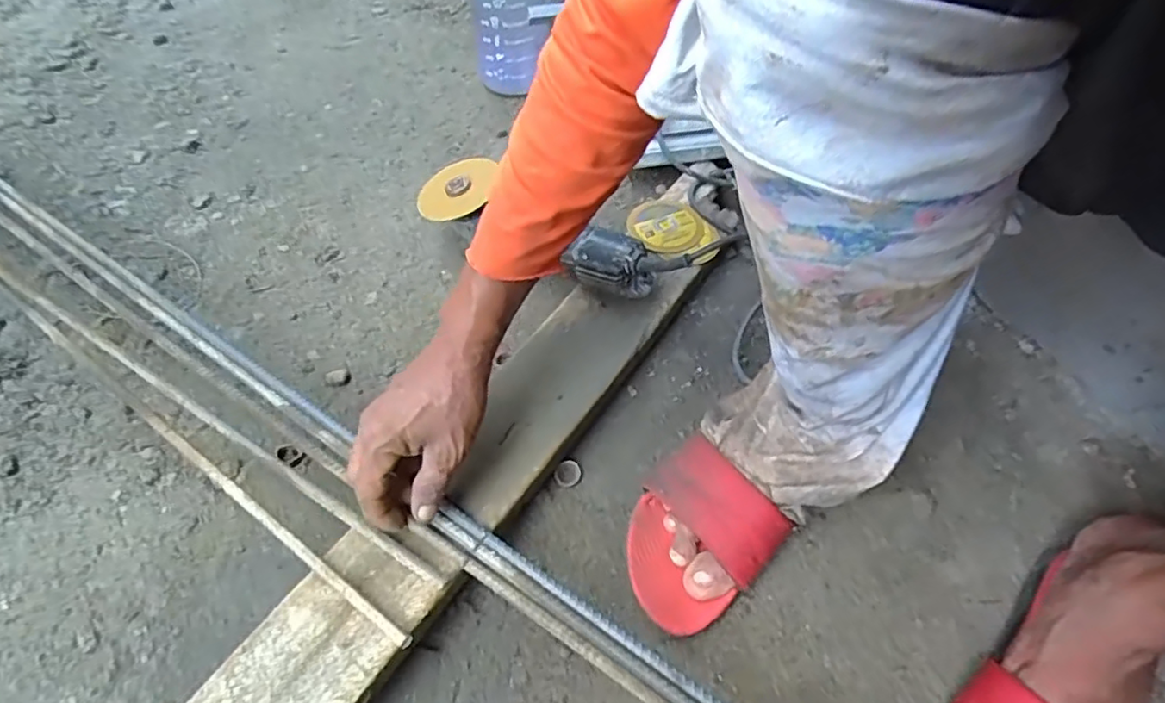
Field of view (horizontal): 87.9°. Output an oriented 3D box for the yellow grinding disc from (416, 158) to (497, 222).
[{"bbox_3d":[-0.137,-0.179,0.657,0.083,0.007,0.088,-8,57,13],"label":"yellow grinding disc"}]

